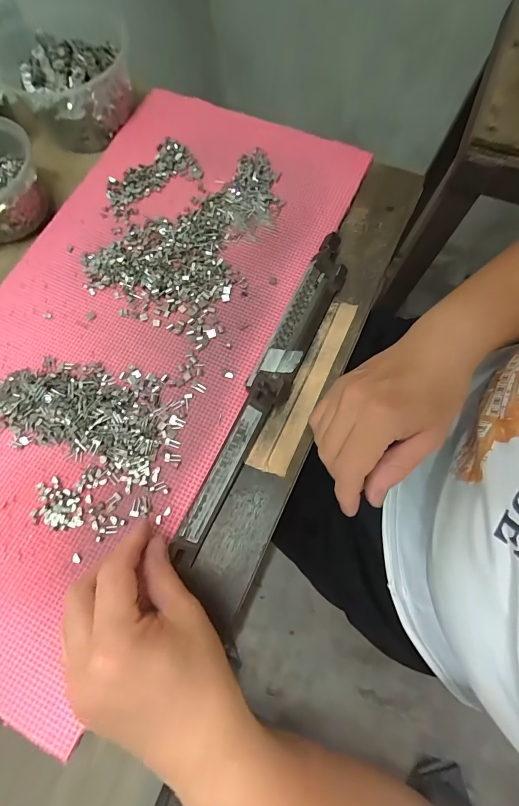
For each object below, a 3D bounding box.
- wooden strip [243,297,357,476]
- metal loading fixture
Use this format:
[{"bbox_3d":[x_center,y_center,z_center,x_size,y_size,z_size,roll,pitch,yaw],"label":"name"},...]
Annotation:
[{"bbox_3d":[0.042,-0.021,0.299,0.034,0.005,0.174,25,76,8],"label":"wooden strip"},{"bbox_3d":[0.010,-0.016,0.285,0.031,0.035,0.317,25,76,8],"label":"metal loading fixture"}]

